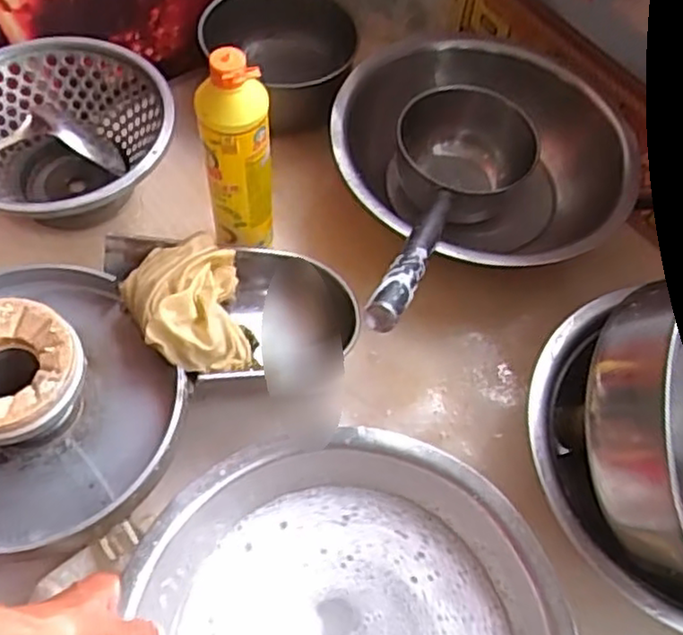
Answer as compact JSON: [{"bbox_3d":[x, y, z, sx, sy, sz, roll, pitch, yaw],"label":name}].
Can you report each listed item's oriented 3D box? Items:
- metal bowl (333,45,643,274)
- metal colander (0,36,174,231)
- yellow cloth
[{"bbox_3d":[0.130,-0.160,0.746,0.259,0.110,0.299,-21,62,-15],"label":"metal bowl"},{"bbox_3d":[-0.277,-0.165,0.722,0.215,0.117,0.210,1,59,-2],"label":"metal colander"},{"bbox_3d":[-0.135,-0.011,0.607,0.099,0.073,0.120,-9,60,-8],"label":"yellow cloth"}]

